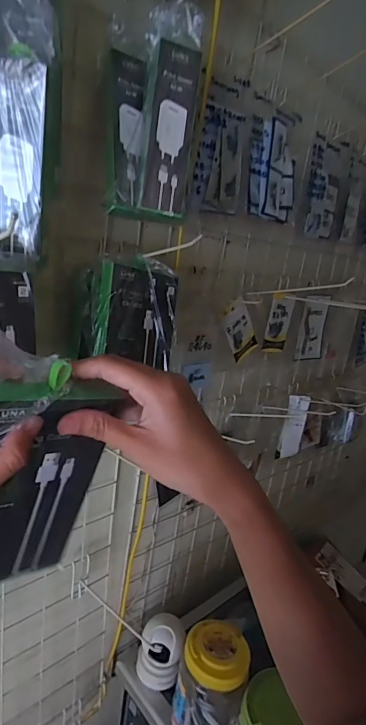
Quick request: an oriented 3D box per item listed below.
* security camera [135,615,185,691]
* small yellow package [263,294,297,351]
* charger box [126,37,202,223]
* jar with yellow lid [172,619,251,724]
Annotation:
[{"bbox_3d":[-0.038,0.490,0.695,0.072,0.097,0.062,8,16,2],"label":"security camera"},{"bbox_3d":[0.190,-0.077,0.797,0.063,0.114,0.009,2,21,-31],"label":"small yellow package"},{"bbox_3d":[-0.014,-0.229,0.411,0.053,0.160,0.029,6,16,-3],"label":"charger box"},{"bbox_3d":[0.040,0.493,0.624,0.088,0.156,0.080,7,16,-2],"label":"jar with yellow lid"}]

